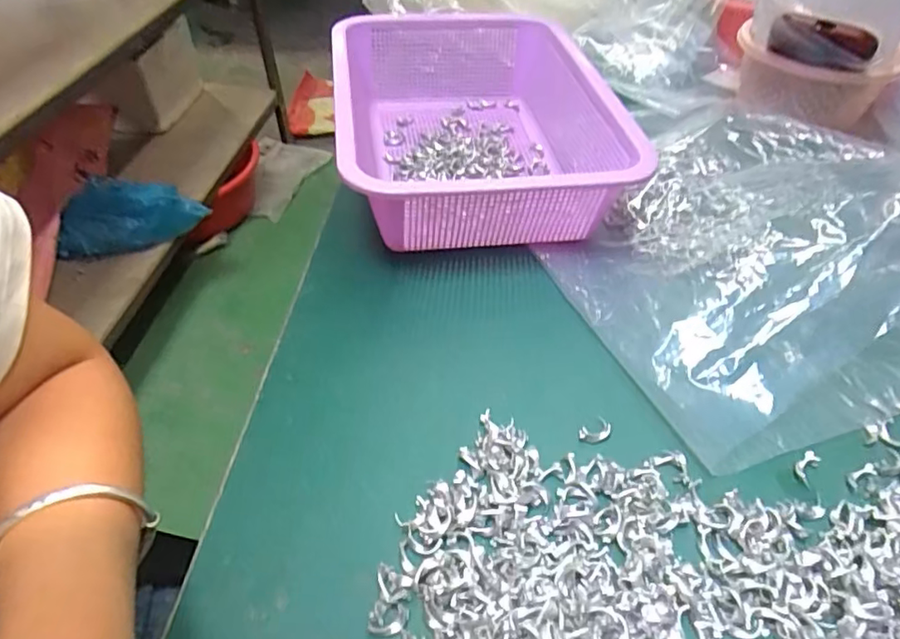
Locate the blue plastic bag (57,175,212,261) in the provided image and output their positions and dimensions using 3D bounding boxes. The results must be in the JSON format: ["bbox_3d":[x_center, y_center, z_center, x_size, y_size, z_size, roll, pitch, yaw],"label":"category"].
[{"bbox_3d":[-0.663,-0.212,1.213,0.273,0.117,0.115,0,46,-1],"label":"blue plastic bag"}]

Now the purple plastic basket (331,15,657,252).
[{"bbox_3d":[0.017,-0.166,0.498,0.212,0.086,0.293,-5,47,-6],"label":"purple plastic basket"}]

